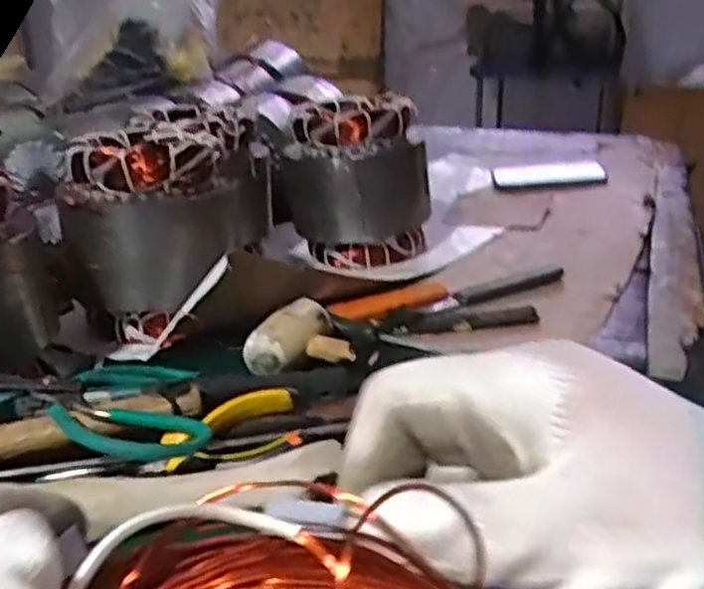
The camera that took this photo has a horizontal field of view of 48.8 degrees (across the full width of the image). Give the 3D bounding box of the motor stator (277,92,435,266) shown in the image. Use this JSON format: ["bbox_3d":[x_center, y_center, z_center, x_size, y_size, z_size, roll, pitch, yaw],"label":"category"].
[{"bbox_3d":[-0.002,-0.116,0.846,0.125,0.173,0.139,-18,29,-31],"label":"motor stator"}]

